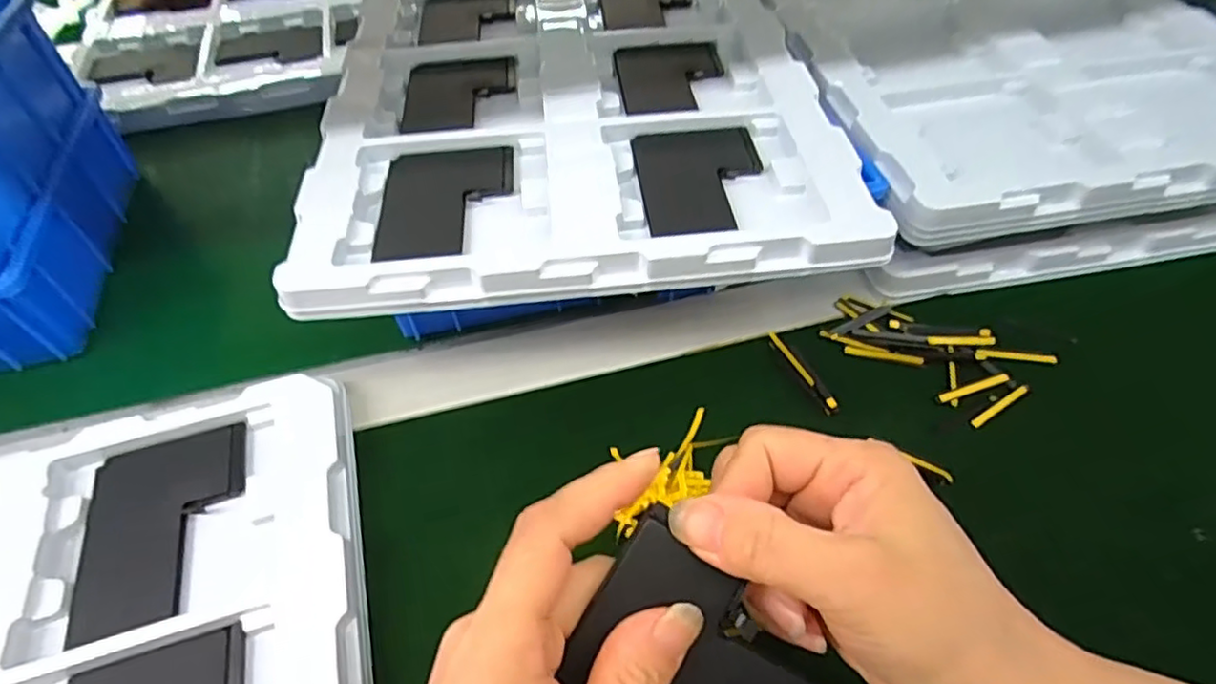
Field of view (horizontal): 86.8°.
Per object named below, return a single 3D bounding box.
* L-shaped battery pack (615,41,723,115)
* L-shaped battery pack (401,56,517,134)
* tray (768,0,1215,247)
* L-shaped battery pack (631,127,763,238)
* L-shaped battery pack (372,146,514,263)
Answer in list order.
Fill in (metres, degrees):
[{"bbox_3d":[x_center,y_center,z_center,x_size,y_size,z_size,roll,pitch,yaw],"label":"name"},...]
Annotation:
[{"bbox_3d":[0.040,-0.166,0.399,0.067,0.004,0.080,-5,51,-4],"label":"L-shaped battery pack"},{"bbox_3d":[-0.089,-0.153,0.392,0.066,0.004,0.079,-6,51,-4],"label":"L-shaped battery pack"},{"bbox_3d":[0.285,-0.211,0.453,0.307,0.023,0.357,-6,51,-4],"label":"tray"},{"bbox_3d":[0.048,-0.086,0.333,0.065,0.005,0.084,-5,51,-4],"label":"L-shaped battery pack"},{"bbox_3d":[-0.081,-0.073,0.326,0.065,0.004,0.083,-5,51,-3],"label":"L-shaped battery pack"}]

